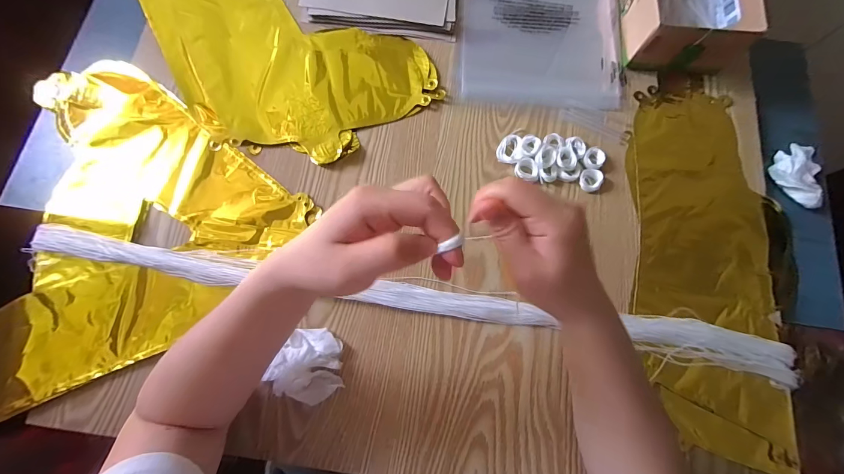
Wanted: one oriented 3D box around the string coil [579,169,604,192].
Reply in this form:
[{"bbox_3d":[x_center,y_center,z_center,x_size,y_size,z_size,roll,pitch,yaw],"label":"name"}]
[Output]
[{"bbox_3d":[0.199,-0.066,0.418,0.027,0.009,0.027,0,75,-1],"label":"string coil"}]

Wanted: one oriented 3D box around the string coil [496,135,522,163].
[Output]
[{"bbox_3d":[0.105,-0.107,0.426,0.027,0.009,0.038,11,75,2],"label":"string coil"}]

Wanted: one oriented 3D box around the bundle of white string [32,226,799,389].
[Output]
[{"bbox_3d":[-0.012,0.064,0.379,0.815,0.020,0.045,10,78,1],"label":"bundle of white string"}]

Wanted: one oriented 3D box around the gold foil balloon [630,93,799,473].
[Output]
[{"bbox_3d":[0.325,0.021,0.392,0.163,0.017,0.406,9,78,1],"label":"gold foil balloon"}]

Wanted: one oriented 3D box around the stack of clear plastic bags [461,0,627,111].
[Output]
[{"bbox_3d":[0.161,-0.276,0.478,0.212,0.013,0.225,2,75,0],"label":"stack of clear plastic bags"}]

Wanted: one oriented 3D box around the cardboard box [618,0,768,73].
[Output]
[{"bbox_3d":[0.333,-0.309,0.452,0.130,0.072,0.189,6,75,1],"label":"cardboard box"}]

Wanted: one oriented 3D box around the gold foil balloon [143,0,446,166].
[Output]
[{"bbox_3d":[-0.213,-0.253,0.451,0.439,0.013,0.234,38,78,9],"label":"gold foil balloon"}]

